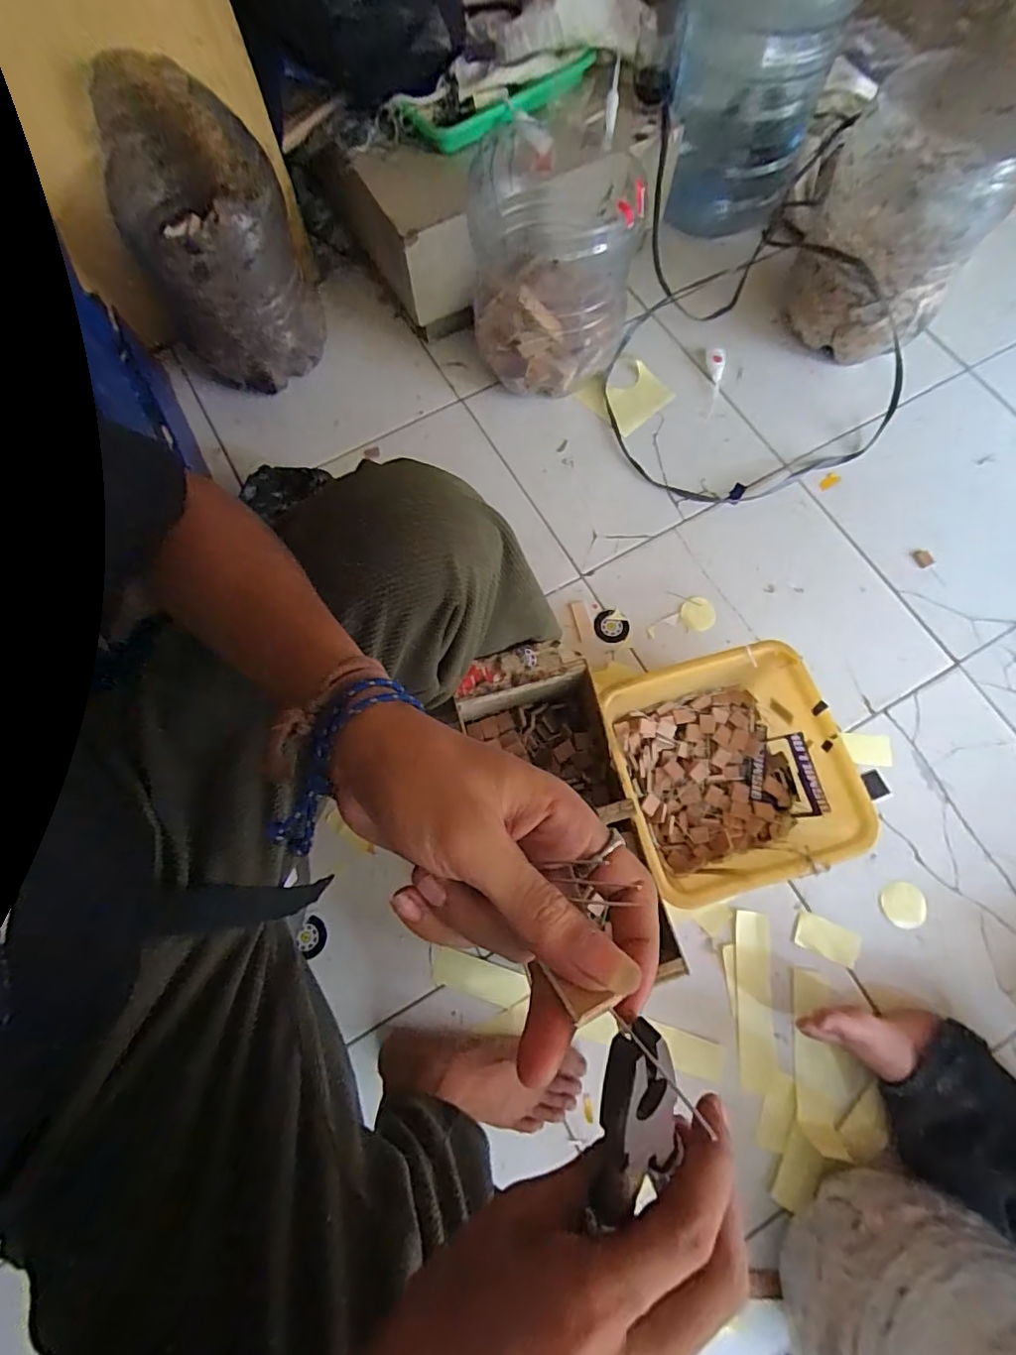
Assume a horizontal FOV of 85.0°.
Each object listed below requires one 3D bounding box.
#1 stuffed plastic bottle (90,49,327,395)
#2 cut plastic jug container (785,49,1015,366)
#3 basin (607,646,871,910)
[{"bbox_3d":[-0.429,-0.641,0.831,0.226,0.313,0.256,-23,73,-5],"label":"stuffed plastic bottle"},{"bbox_3d":[0.606,-0.707,0.886,0.240,0.336,0.238,20,74,8],"label":"cut plastic jug container"},{"bbox_3d":[0.284,0.120,0.726,0.252,0.118,0.276,-19,73,-4],"label":"basin"}]

